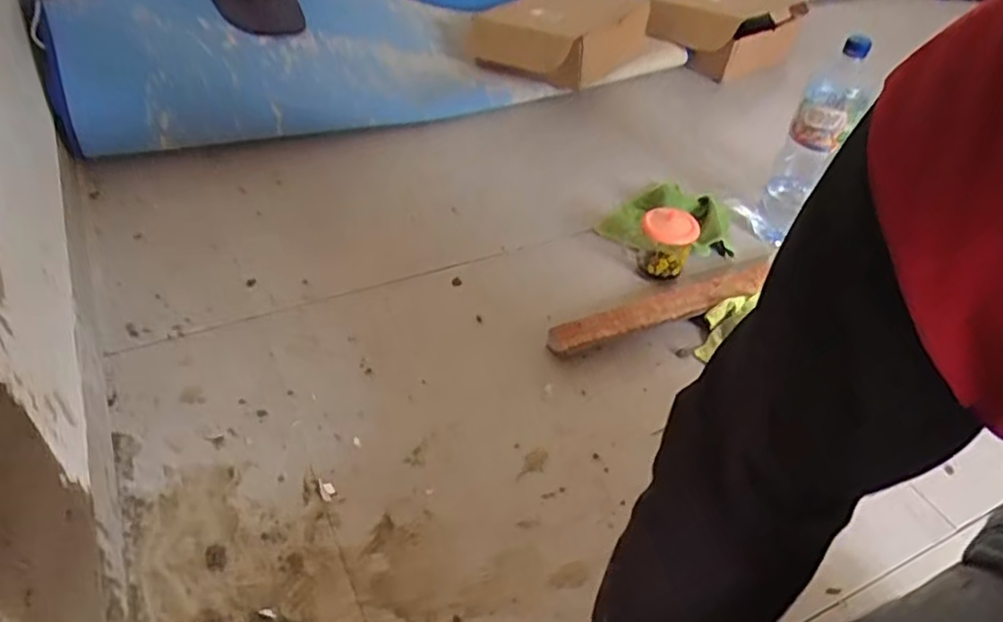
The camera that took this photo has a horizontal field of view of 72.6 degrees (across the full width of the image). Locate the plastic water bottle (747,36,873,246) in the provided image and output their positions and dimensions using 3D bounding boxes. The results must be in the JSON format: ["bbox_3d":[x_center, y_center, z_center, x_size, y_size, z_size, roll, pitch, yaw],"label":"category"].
[{"bbox_3d":[0.463,-0.241,1.017,0.094,0.297,0.097,23,45,18],"label":"plastic water bottle"}]

